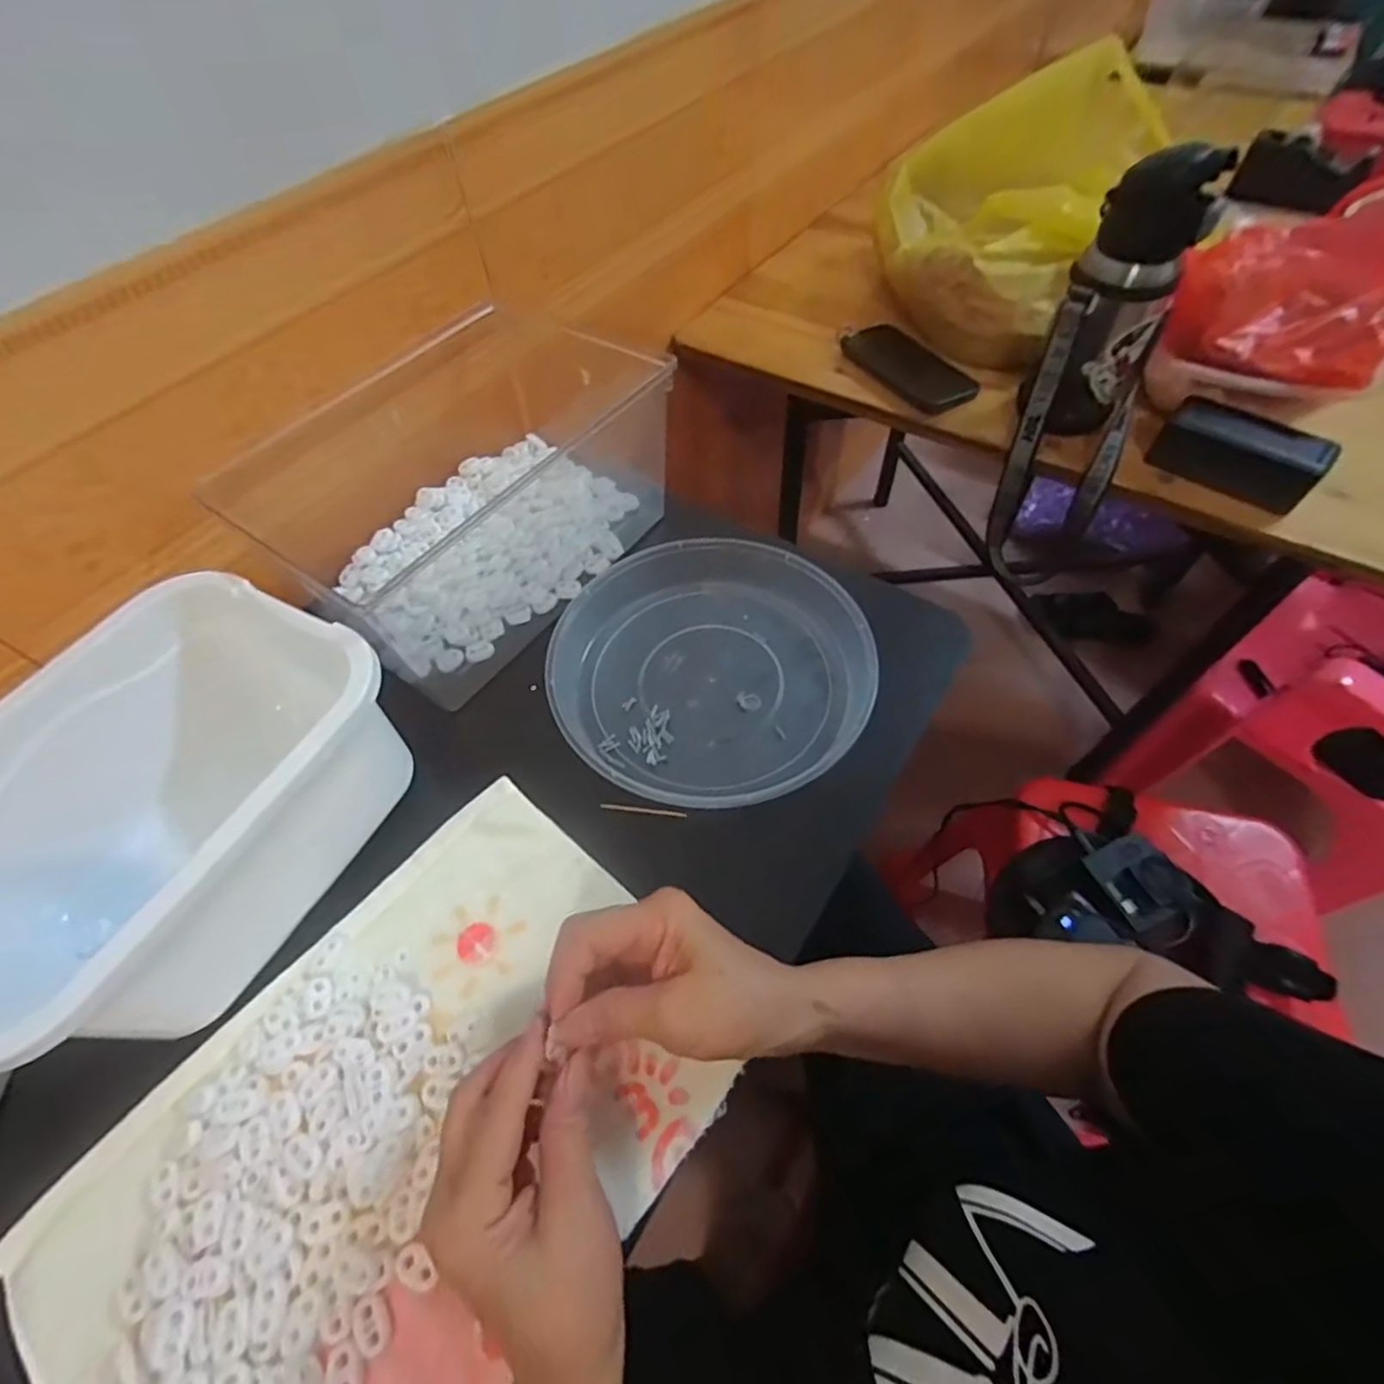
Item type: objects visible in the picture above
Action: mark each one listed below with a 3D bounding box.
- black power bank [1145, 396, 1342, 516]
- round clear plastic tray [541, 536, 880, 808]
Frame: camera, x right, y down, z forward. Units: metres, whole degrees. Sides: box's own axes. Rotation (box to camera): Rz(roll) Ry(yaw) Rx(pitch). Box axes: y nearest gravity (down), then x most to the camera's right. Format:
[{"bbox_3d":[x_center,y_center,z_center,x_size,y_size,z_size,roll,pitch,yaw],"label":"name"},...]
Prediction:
[{"bbox_3d":[0.503,-0.219,0.584,0.049,0.053,0.129,-40,64,-21],"label":"black power bank"},{"bbox_3d":[0.012,-0.025,0.483,0.228,0.047,0.212,-1,57,2],"label":"round clear plastic tray"}]

